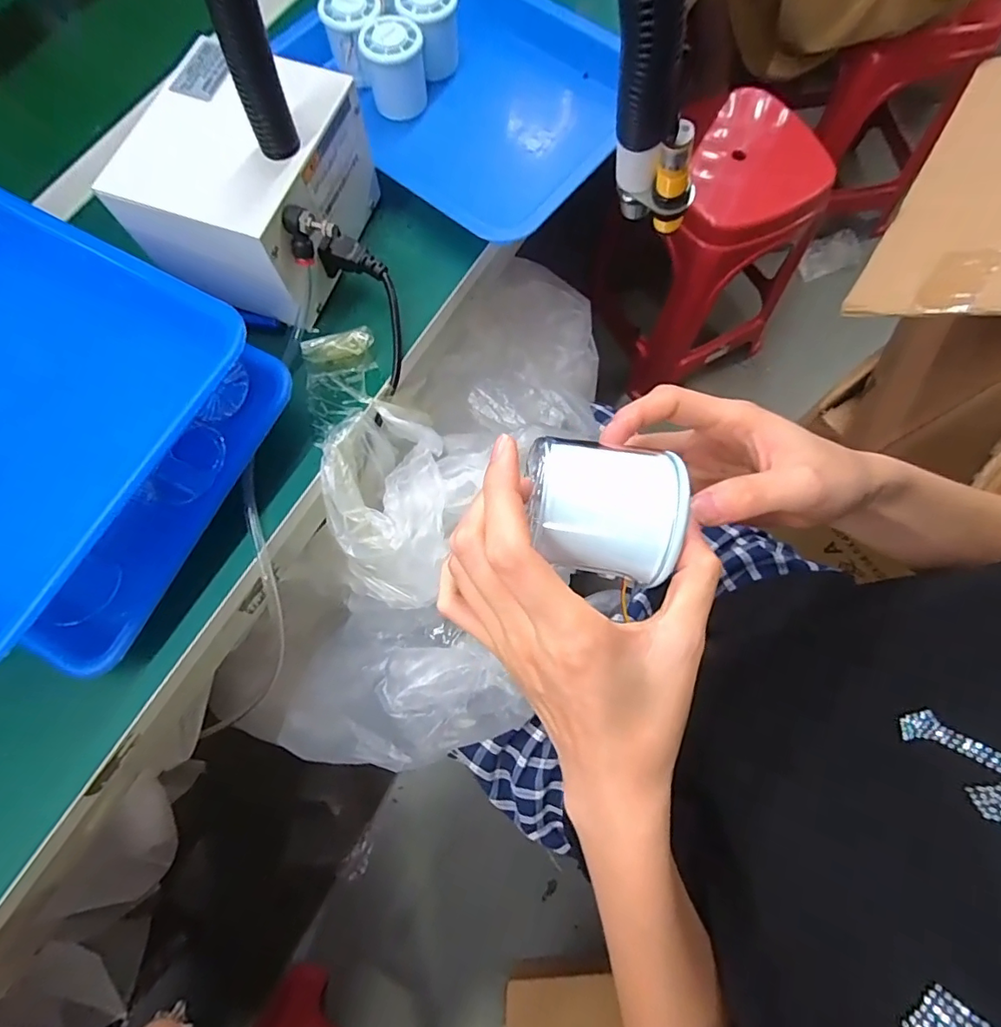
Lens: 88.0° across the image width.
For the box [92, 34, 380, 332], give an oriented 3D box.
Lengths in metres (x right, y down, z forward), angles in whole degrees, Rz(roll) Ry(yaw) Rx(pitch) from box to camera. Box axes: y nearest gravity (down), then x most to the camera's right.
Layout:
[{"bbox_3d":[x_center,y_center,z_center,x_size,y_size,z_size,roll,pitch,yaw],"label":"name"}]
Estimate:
[{"bbox_3d":[-0.190,-0.252,0.410,0.134,0.104,0.155,14,74,5],"label":"box"}]

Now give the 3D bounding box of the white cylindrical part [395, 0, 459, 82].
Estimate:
[{"bbox_3d":[-0.066,-0.458,0.491,0.052,0.054,0.060,-10,74,-3],"label":"white cylindrical part"}]

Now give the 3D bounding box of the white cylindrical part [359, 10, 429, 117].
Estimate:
[{"bbox_3d":[-0.097,-0.415,0.482,0.052,0.058,0.057,0,74,0],"label":"white cylindrical part"}]

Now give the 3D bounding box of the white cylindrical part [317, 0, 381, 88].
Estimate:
[{"bbox_3d":[-0.136,-0.454,0.489,0.059,0.052,0.057,23,75,7],"label":"white cylindrical part"}]

